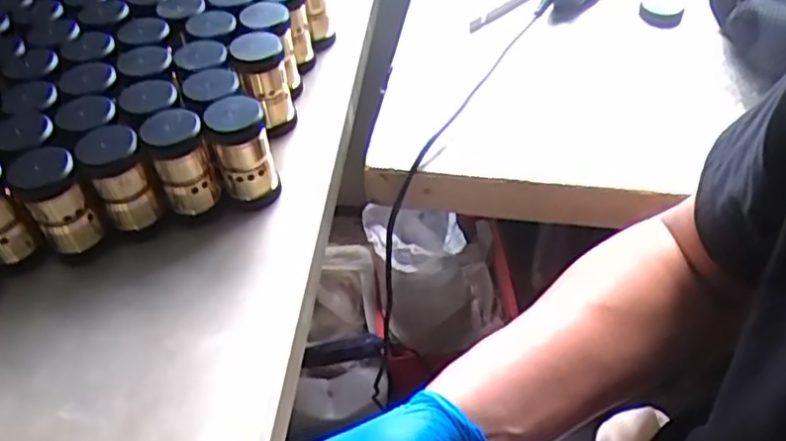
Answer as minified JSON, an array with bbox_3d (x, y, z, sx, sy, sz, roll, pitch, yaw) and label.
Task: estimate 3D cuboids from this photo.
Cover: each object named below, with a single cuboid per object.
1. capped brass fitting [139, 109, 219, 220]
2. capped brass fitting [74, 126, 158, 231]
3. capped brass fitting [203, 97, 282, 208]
[{"bbox_3d":[-0.160,-0.043,0.504,0.042,0.078,0.044,-22,49,-15],"label":"capped brass fitting"},{"bbox_3d":[-0.202,-0.031,0.495,0.041,0.073,0.040,-20,49,-14],"label":"capped brass fitting"},{"bbox_3d":[-0.115,-0.051,0.509,0.043,0.085,0.042,-16,48,-11],"label":"capped brass fitting"}]

